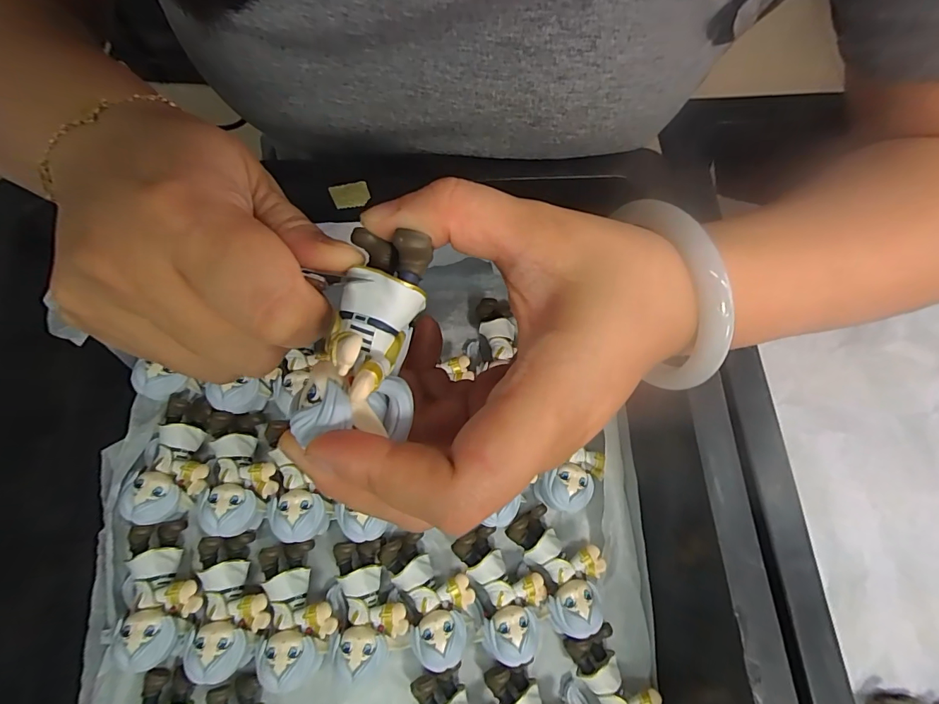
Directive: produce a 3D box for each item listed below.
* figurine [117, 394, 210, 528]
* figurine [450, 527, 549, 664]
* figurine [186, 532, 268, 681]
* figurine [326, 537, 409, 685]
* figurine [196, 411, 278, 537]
[{"bbox_3d":[-0.155,0.055,0.230,0.036,0.024,0.066,3,74,-2],"label":"figurine"},{"bbox_3d":[0.018,0.121,0.223,0.039,0.020,0.060,-14,75,-6],"label":"figurine"},{"bbox_3d":[-0.116,0.121,0.212,0.033,0.021,0.060,-8,75,-5],"label":"figurine"},{"bbox_3d":[-0.052,0.126,0.218,0.038,0.022,0.058,-12,75,-6],"label":"figurine"},{"bbox_3d":[-0.121,0.062,0.230,0.035,0.021,0.061,-2,74,-3],"label":"figurine"}]

